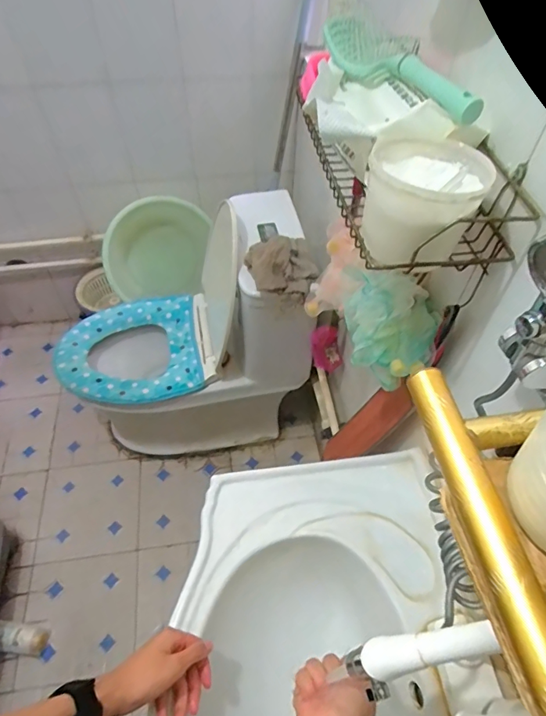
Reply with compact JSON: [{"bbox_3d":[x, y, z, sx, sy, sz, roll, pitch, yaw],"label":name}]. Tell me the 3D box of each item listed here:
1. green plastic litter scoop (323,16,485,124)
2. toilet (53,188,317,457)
[{"bbox_3d":[0.128,-0.310,0.488,0.077,0.040,0.239,-13,54,-10],"label":"green plastic litter scoop"},{"bbox_3d":[-0.269,-0.043,1.354,0.695,0.786,0.433,-9,54,-8],"label":"toilet"}]

